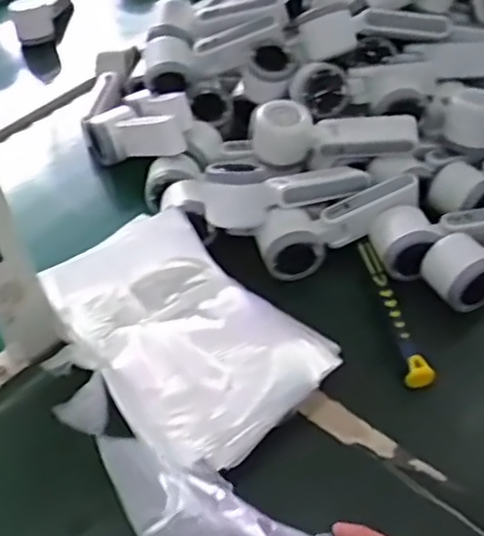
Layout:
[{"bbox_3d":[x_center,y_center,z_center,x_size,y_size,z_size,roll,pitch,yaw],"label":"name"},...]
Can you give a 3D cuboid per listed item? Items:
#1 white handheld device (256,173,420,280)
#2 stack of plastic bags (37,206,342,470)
[{"bbox_3d":[0.097,-0.045,0.688,0.163,0.057,0.051,-24,47,8],"label":"white handheld device"},{"bbox_3d":[-0.056,0.056,0.593,0.234,0.044,0.176,36,57,23],"label":"stack of plastic bags"}]

